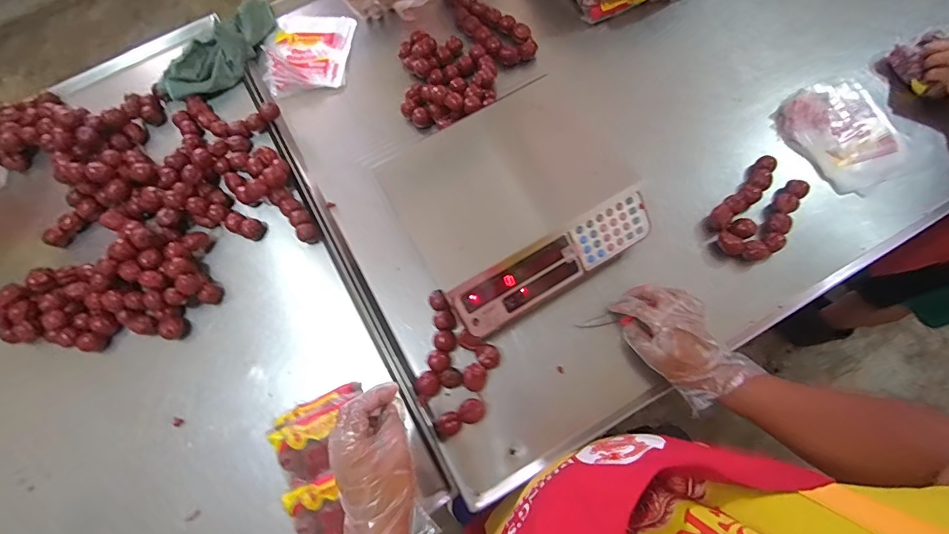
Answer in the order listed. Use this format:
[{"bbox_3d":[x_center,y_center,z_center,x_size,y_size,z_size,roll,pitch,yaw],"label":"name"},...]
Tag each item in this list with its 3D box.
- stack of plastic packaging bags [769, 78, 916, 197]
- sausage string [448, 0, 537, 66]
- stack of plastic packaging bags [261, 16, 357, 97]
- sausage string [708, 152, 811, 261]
[{"bbox_3d":[0.697,-0.245,0.830,0.214,0.027,0.223,-30,84,-9],"label":"stack of plastic packaging bags"},{"bbox_3d":[0.030,-0.495,0.890,0.219,0.038,0.081,37,77,1],"label":"sausage string"},{"bbox_3d":[-0.350,-0.450,0.911,0.182,0.032,0.217,5,72,4],"label":"stack of plastic packaging bags"},{"bbox_3d":[0.499,-0.107,0.752,0.118,0.036,0.203,37,77,13],"label":"sausage string"}]

